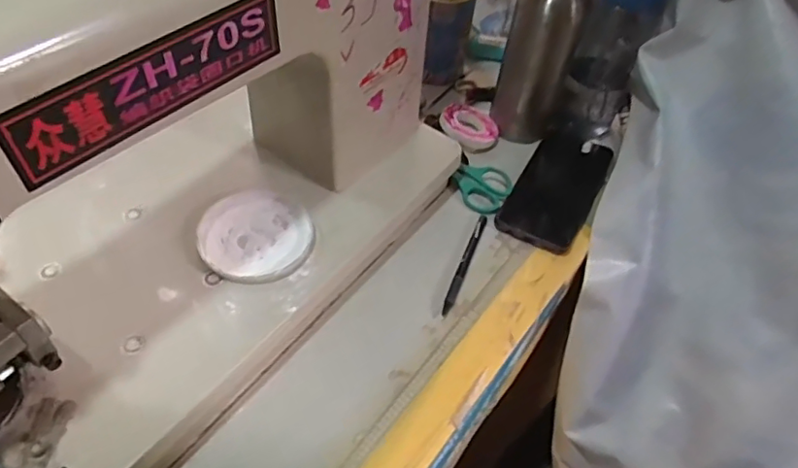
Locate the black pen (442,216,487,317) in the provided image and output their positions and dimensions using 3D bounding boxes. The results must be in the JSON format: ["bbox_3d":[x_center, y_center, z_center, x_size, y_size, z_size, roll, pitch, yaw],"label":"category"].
[{"bbox_3d":[0.062,0.027,0.542,0.009,0.005,0.121,19,54,10],"label":"black pen"}]

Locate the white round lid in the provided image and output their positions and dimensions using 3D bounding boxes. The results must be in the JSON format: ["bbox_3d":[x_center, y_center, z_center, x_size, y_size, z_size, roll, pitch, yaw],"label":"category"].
[{"bbox_3d":[-0.117,0.000,0.473,0.088,0.005,0.092,2,52,-3],"label":"white round lid"}]

